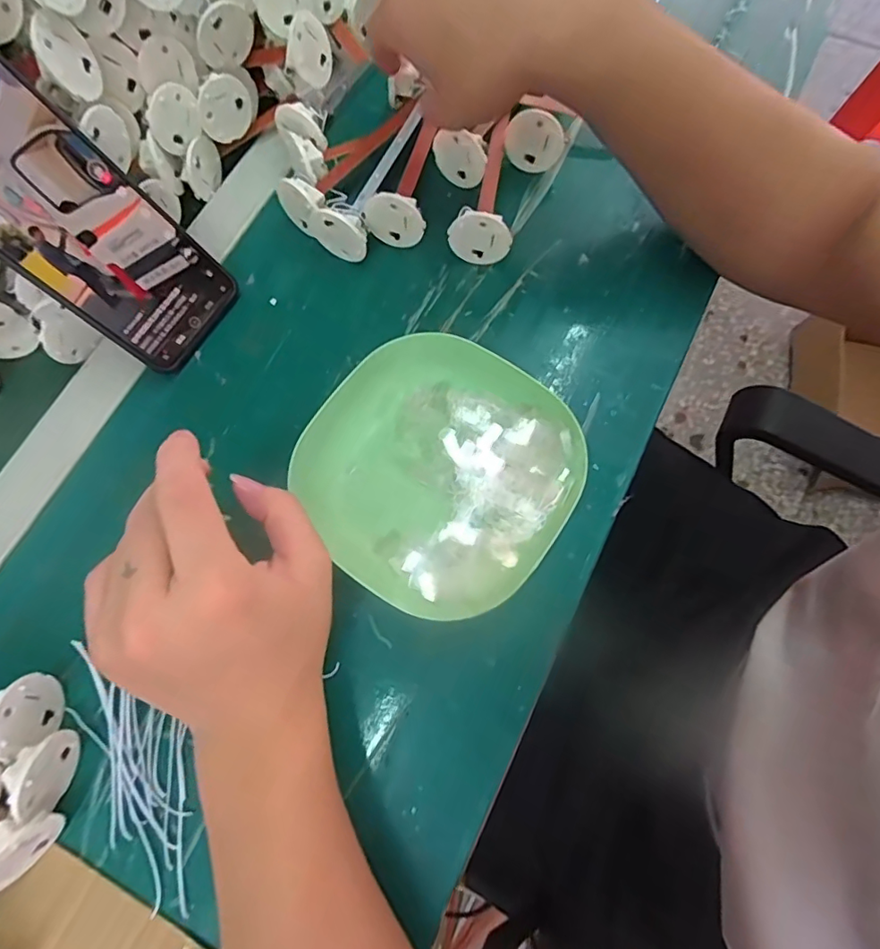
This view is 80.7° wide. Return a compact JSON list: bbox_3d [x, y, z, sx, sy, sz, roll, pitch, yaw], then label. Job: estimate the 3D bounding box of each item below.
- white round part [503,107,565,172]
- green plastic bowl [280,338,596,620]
[{"bbox_3d":[0.062,-0.221,0.349,0.039,0.042,0.008,19,74,7],"label":"white round part"},{"bbox_3d":[-0.005,-0.004,0.290,0.148,0.028,0.139,36,77,11],"label":"green plastic bowl"}]

